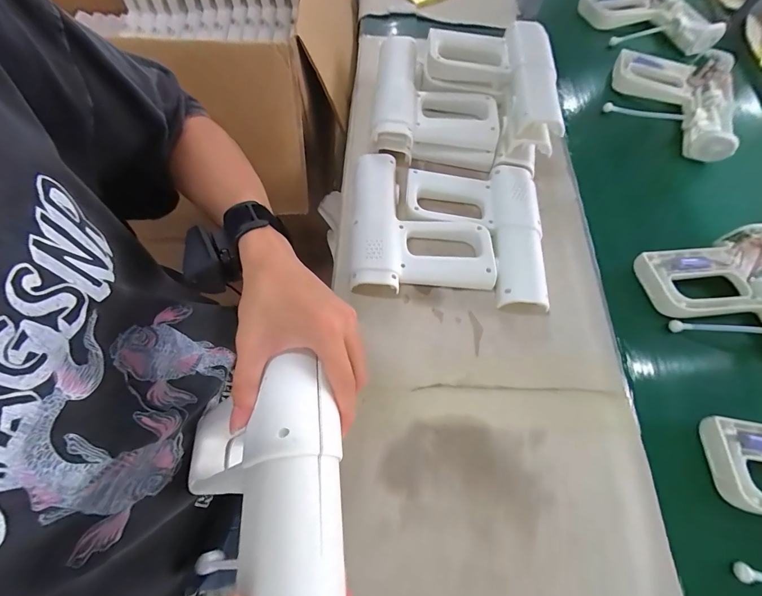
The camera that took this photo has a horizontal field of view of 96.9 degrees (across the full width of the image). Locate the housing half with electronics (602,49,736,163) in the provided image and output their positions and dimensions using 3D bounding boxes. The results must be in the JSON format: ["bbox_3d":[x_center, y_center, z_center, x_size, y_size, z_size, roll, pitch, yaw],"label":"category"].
[{"bbox_3d":[0.488,-0.339,0.570,0.193,0.050,0.211,25,68,10],"label":"housing half with electronics"}]

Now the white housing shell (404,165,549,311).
[{"bbox_3d":[0.119,-0.083,0.445,0.170,0.035,0.199,2,66,0],"label":"white housing shell"}]

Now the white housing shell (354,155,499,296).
[{"bbox_3d":[0.049,-0.103,0.453,0.176,0.032,0.202,0,66,-1],"label":"white housing shell"}]

